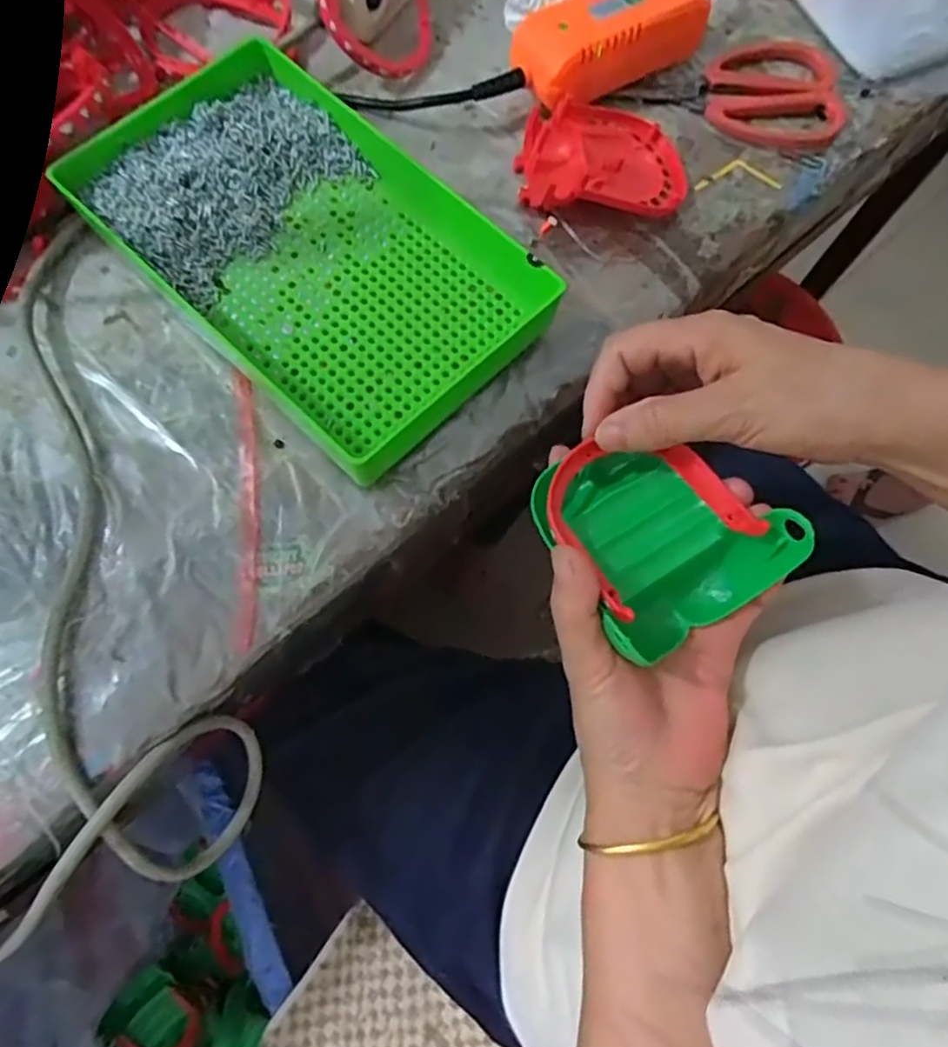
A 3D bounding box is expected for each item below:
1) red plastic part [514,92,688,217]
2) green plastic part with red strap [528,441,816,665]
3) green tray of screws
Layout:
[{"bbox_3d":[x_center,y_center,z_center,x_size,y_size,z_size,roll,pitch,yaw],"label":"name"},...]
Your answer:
[{"bbox_3d":[0.079,-0.221,0.398,0.100,0.028,0.082,-4,72,-3],"label":"red plastic part"},{"bbox_3d":[0.079,0.004,0.292,0.084,0.051,0.095,-29,75,-11],"label":"green plastic part with red strap"},{"bbox_3d":[-0.087,-0.151,0.359,0.248,0.036,0.158,42,75,11],"label":"green tray of screws"}]

